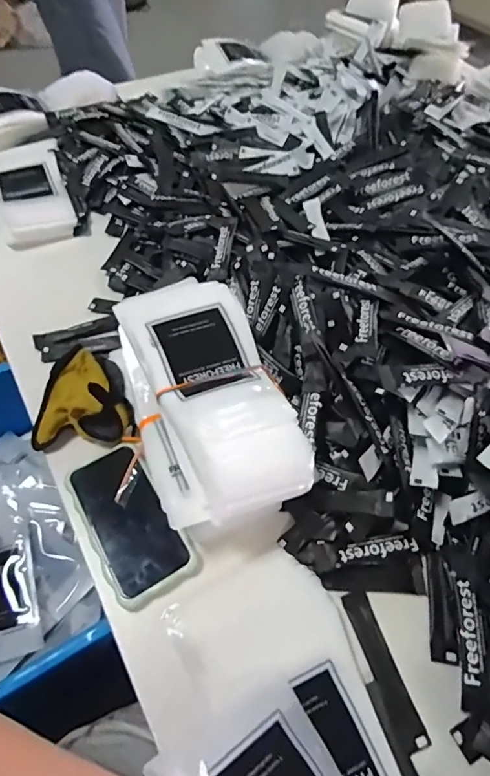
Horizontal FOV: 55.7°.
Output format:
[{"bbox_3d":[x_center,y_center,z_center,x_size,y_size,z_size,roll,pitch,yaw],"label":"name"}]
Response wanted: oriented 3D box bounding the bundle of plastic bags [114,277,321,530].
[{"bbox_3d":[-0.044,0.004,0.477,0.148,0.091,0.282,-20,58,-15],"label":"bundle of plastic bags"}]

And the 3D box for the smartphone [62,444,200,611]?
[{"bbox_3d":[-0.115,0.127,0.452,0.076,0.016,0.151,-29,61,-21],"label":"smartphone"}]

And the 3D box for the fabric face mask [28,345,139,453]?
[{"bbox_3d":[-0.182,-0.002,0.515,0.109,0.049,0.120,-2,55,-4],"label":"fabric face mask"}]

